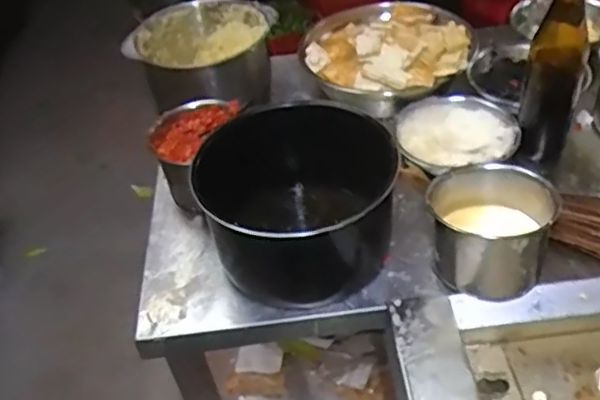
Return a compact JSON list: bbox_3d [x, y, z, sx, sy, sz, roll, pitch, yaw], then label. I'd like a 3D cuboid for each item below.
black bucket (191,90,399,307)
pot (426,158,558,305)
[{"bbox_3d":[0.002,0.012,0.770,0.215,0.169,0.203,-18,44,-11],"label":"black bucket"},{"bbox_3d":[0.218,0.033,0.718,0.123,0.104,0.122,-4,43,4],"label":"pot"}]

